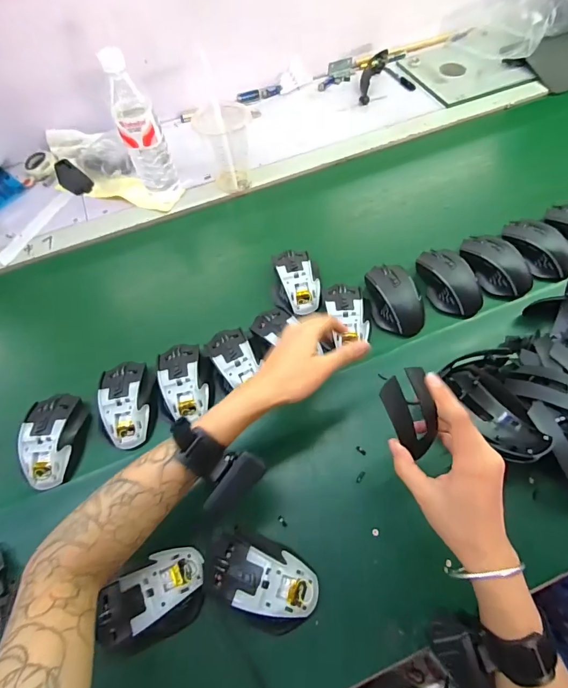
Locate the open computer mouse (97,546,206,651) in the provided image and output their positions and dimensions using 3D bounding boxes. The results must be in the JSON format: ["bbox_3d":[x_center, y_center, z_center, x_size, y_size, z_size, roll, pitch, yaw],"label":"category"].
[{"bbox_3d":[-0.135,0.259,0.394,0.107,0.030,0.072,-22,63,-8],"label":"open computer mouse"}]

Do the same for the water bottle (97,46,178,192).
[{"bbox_3d":[-0.229,-0.334,0.638,0.064,0.224,0.057,-21,63,-8],"label":"water bottle"}]

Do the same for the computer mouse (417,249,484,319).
[{"bbox_3d":[0.247,-0.096,0.581,0.067,0.037,0.116,-16,62,-5],"label":"computer mouse"}]

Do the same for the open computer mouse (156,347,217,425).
[{"bbox_3d":[-0.134,0.049,0.524,0.074,0.033,0.111,-12,62,-3],"label":"open computer mouse"}]

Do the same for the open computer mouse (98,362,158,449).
[{"bbox_3d":[-0.204,0.076,0.517,0.070,0.032,0.114,-13,62,-3],"label":"open computer mouse"}]

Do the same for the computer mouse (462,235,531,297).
[{"bbox_3d":[0.316,-0.123,0.586,0.066,0.039,0.118,-19,63,-7],"label":"computer mouse"}]

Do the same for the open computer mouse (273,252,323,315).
[{"bbox_3d":[0.020,-0.096,0.596,0.070,0.029,0.103,-5,62,1],"label":"open computer mouse"}]

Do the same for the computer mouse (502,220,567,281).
[{"bbox_3d":[0.389,-0.147,0.596,0.063,0.034,0.116,-30,65,-12],"label":"computer mouse"}]

